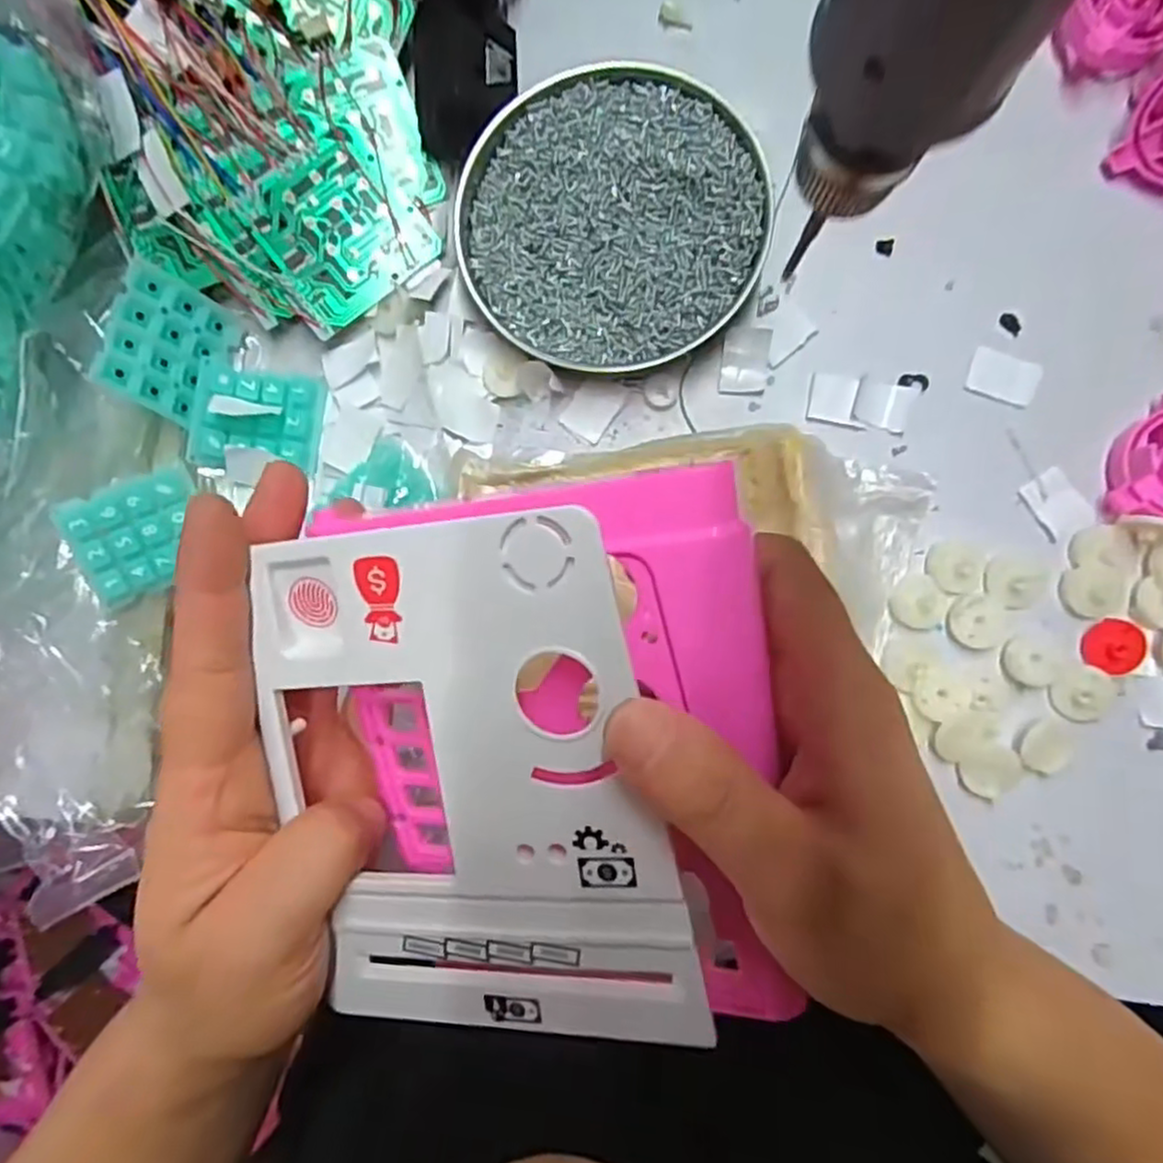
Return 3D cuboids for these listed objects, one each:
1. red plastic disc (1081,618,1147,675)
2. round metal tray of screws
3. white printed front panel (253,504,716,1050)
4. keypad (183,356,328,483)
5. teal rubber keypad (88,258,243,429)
[{"bbox_3d":[0.224,0.027,0.301,0.021,0.006,0.022,0,87,6],"label":"red plastic disc"},{"bbox_3d":[0.013,-0.161,0.319,0.130,0.016,0.131,0,87,6],"label":"round metal tray of screws"},{"bbox_3d":[-0.030,0.055,0.188,0.105,0.005,0.140,-6,99,18],"label":"white printed front panel"},{"bbox_3d":[-0.151,-0.076,0.334,0.057,0.012,0.050,7,85,-7],"label":"keypad"},{"bbox_3d":[-0.184,-0.105,0.321,0.005,0.048,0.058,8,77,36],"label":"teal rubber keypad"}]

